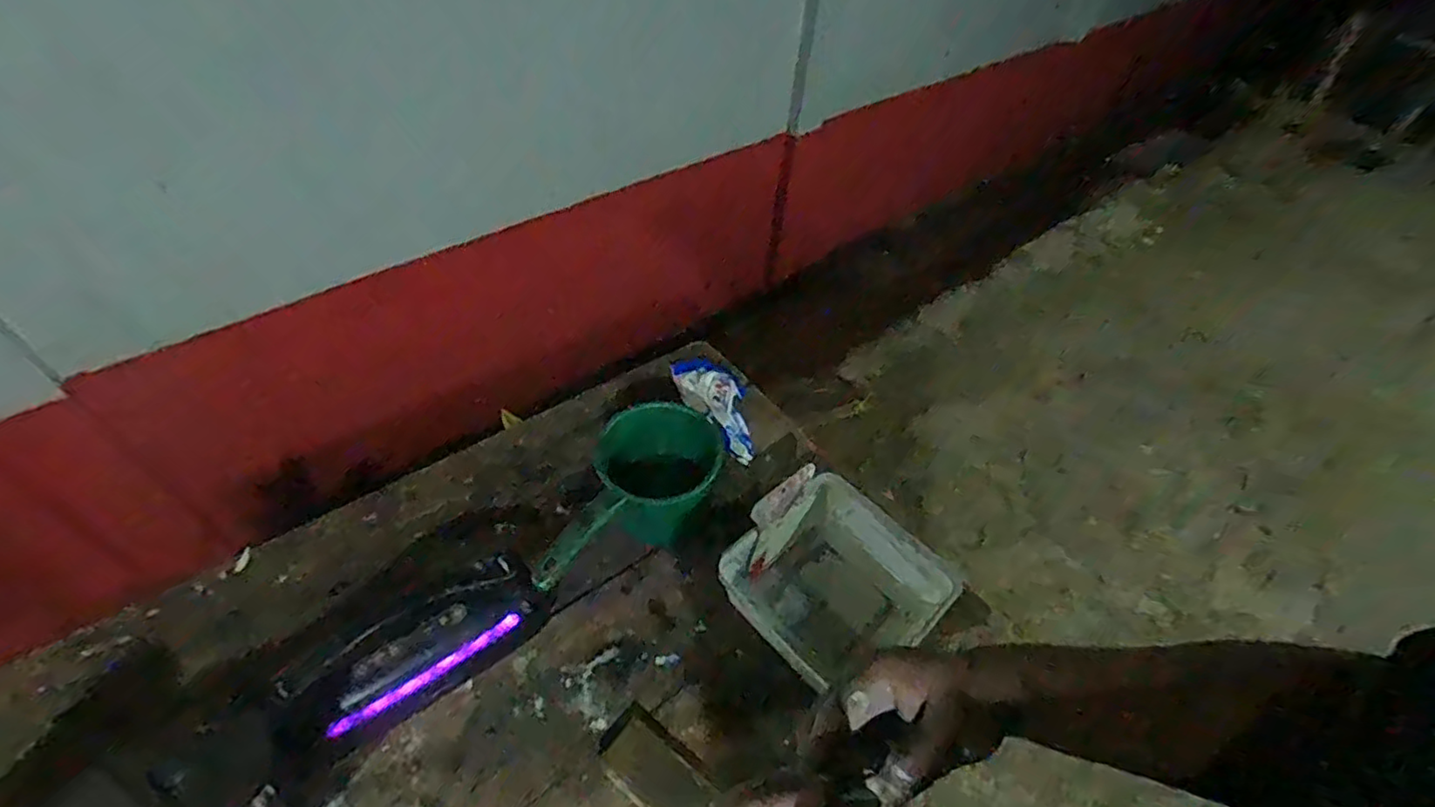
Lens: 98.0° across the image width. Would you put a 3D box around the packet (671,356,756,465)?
[{"bbox_3d":[0.002,0.000,0.854,0.059,0.061,0.184,-23,54,-22],"label":"packet"}]

